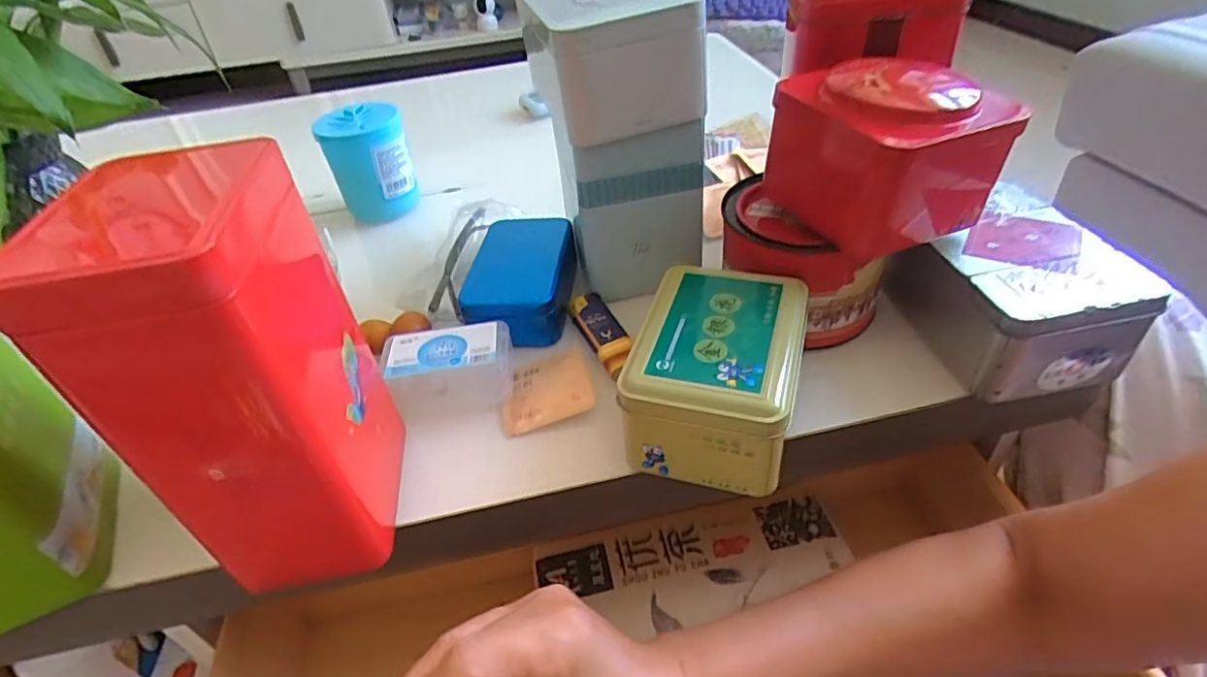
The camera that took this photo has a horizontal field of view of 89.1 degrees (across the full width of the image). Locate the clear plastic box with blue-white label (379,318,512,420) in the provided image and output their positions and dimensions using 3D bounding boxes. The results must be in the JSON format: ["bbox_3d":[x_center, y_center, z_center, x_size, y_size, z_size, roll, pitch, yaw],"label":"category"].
[{"bbox_3d":[-0.094,0.018,0.374,0.075,0.028,0.053,-10,41,-4],"label":"clear plastic box with blue-white label"}]

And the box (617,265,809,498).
[{"bbox_3d":[0.062,0.018,0.328,0.082,0.057,0.112,9,43,17],"label":"box"}]

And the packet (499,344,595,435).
[{"bbox_3d":[-0.035,0.030,0.371,0.055,0.010,0.054,-12,41,-7],"label":"packet"}]

